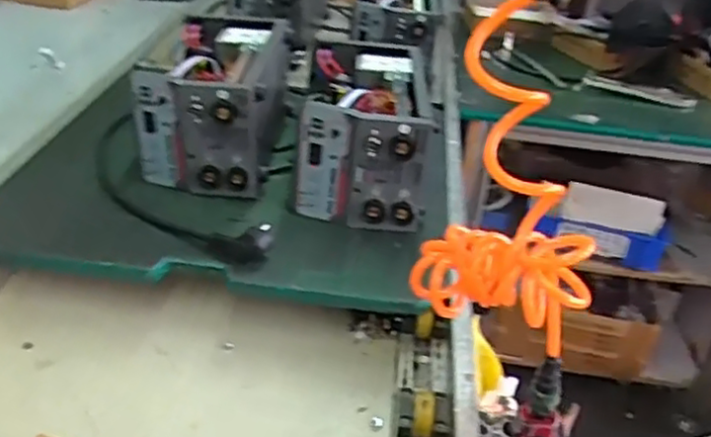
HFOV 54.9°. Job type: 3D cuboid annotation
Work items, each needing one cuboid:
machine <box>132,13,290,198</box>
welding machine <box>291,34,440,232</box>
[{"bbox_3d":[-0.197,-0.179,0.998,0.163,0.158,0.308,6,33,0],"label":"machine"},{"bbox_3d":[0.013,-0.124,0.962,0.172,0.153,0.281,6,33,0],"label":"welding machine"}]

